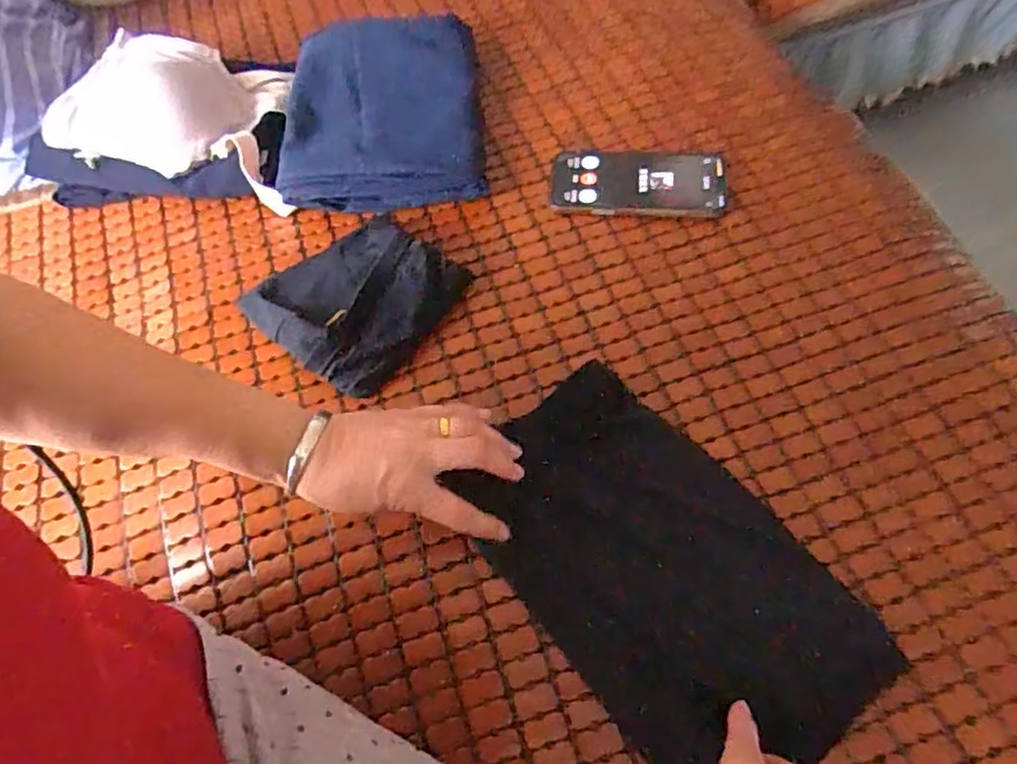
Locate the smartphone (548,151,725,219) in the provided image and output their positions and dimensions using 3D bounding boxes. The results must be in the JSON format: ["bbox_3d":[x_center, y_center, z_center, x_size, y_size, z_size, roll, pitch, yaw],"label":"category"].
[{"bbox_3d":[0.121,-0.188,0.605,0.159,0.015,0.080,5,60,7],"label":"smartphone"}]

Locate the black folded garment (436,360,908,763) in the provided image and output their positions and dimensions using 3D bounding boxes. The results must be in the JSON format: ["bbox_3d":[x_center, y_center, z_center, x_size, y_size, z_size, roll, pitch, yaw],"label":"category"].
[{"bbox_3d":[0.098,0.124,0.437,0.169,0.014,0.279,-36,64,-16],"label":"black folded garment"}]

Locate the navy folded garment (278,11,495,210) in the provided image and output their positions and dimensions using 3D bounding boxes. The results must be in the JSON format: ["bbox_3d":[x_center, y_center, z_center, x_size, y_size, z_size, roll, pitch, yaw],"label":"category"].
[{"bbox_3d":[-0.126,-0.283,0.662,0.190,0.043,0.259,-5,59,0],"label":"navy folded garment"}]

